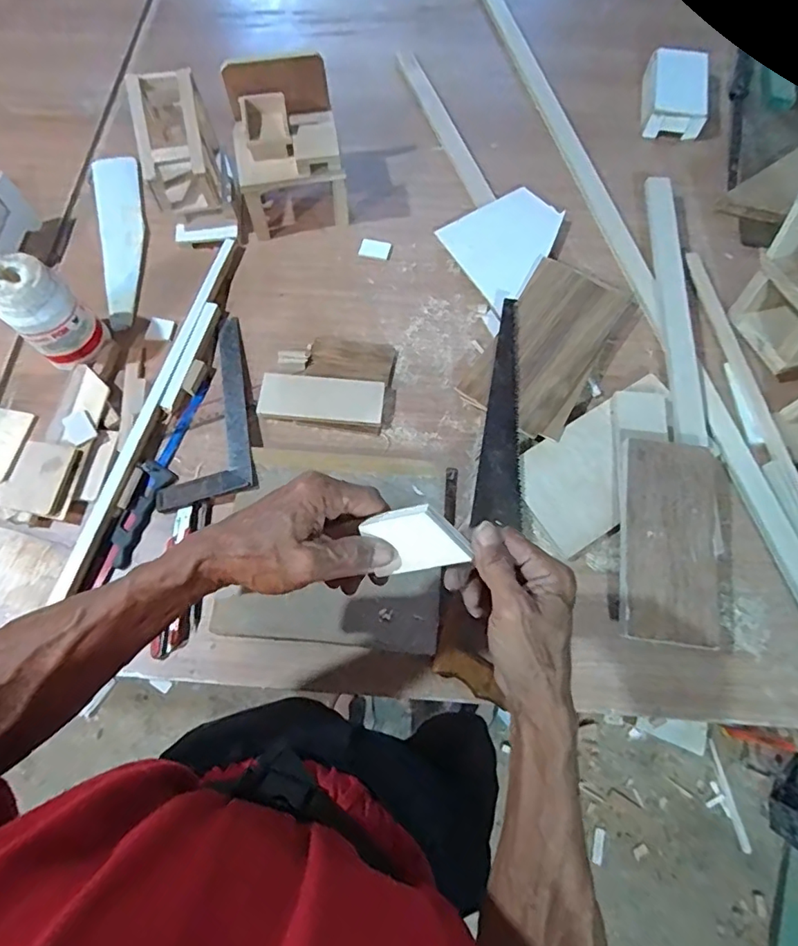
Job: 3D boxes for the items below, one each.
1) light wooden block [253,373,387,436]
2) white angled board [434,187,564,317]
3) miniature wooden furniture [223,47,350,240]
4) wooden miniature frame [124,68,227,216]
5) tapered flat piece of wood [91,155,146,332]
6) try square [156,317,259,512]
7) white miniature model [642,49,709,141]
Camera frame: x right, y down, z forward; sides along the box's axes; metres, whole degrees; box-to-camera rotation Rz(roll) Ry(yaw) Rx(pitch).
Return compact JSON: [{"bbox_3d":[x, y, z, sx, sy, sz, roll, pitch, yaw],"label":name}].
[{"bbox_3d":[-0.094,-0.087,0.635,0.148,0.011,0.061,7,69,3],"label":"light wooden block"},{"bbox_3d":[0.156,-0.310,0.713,0.154,0.015,0.154,-28,71,-10],"label":"white angled board"},{"bbox_3d":[-0.145,-0.420,0.686,0.130,0.141,0.125,-10,71,-3],"label":"miniature wooden furniture"},{"bbox_3d":[-0.282,-0.408,0.686,0.083,0.137,0.111,-11,69,-4],"label":"wooden miniature frame"},{"bbox_3d":[-0.389,-0.338,0.739,0.067,0.010,0.304,-16,70,-6],"label":"tapered flat piece of wood"},{"bbox_3d":[-0.234,-0.084,0.634,0.114,0.015,0.246,-9,69,-3],"label":"try square"},{"bbox_3d":[0.415,-0.575,0.792,0.086,0.043,0.138,6,69,3],"label":"white miniature model"}]

